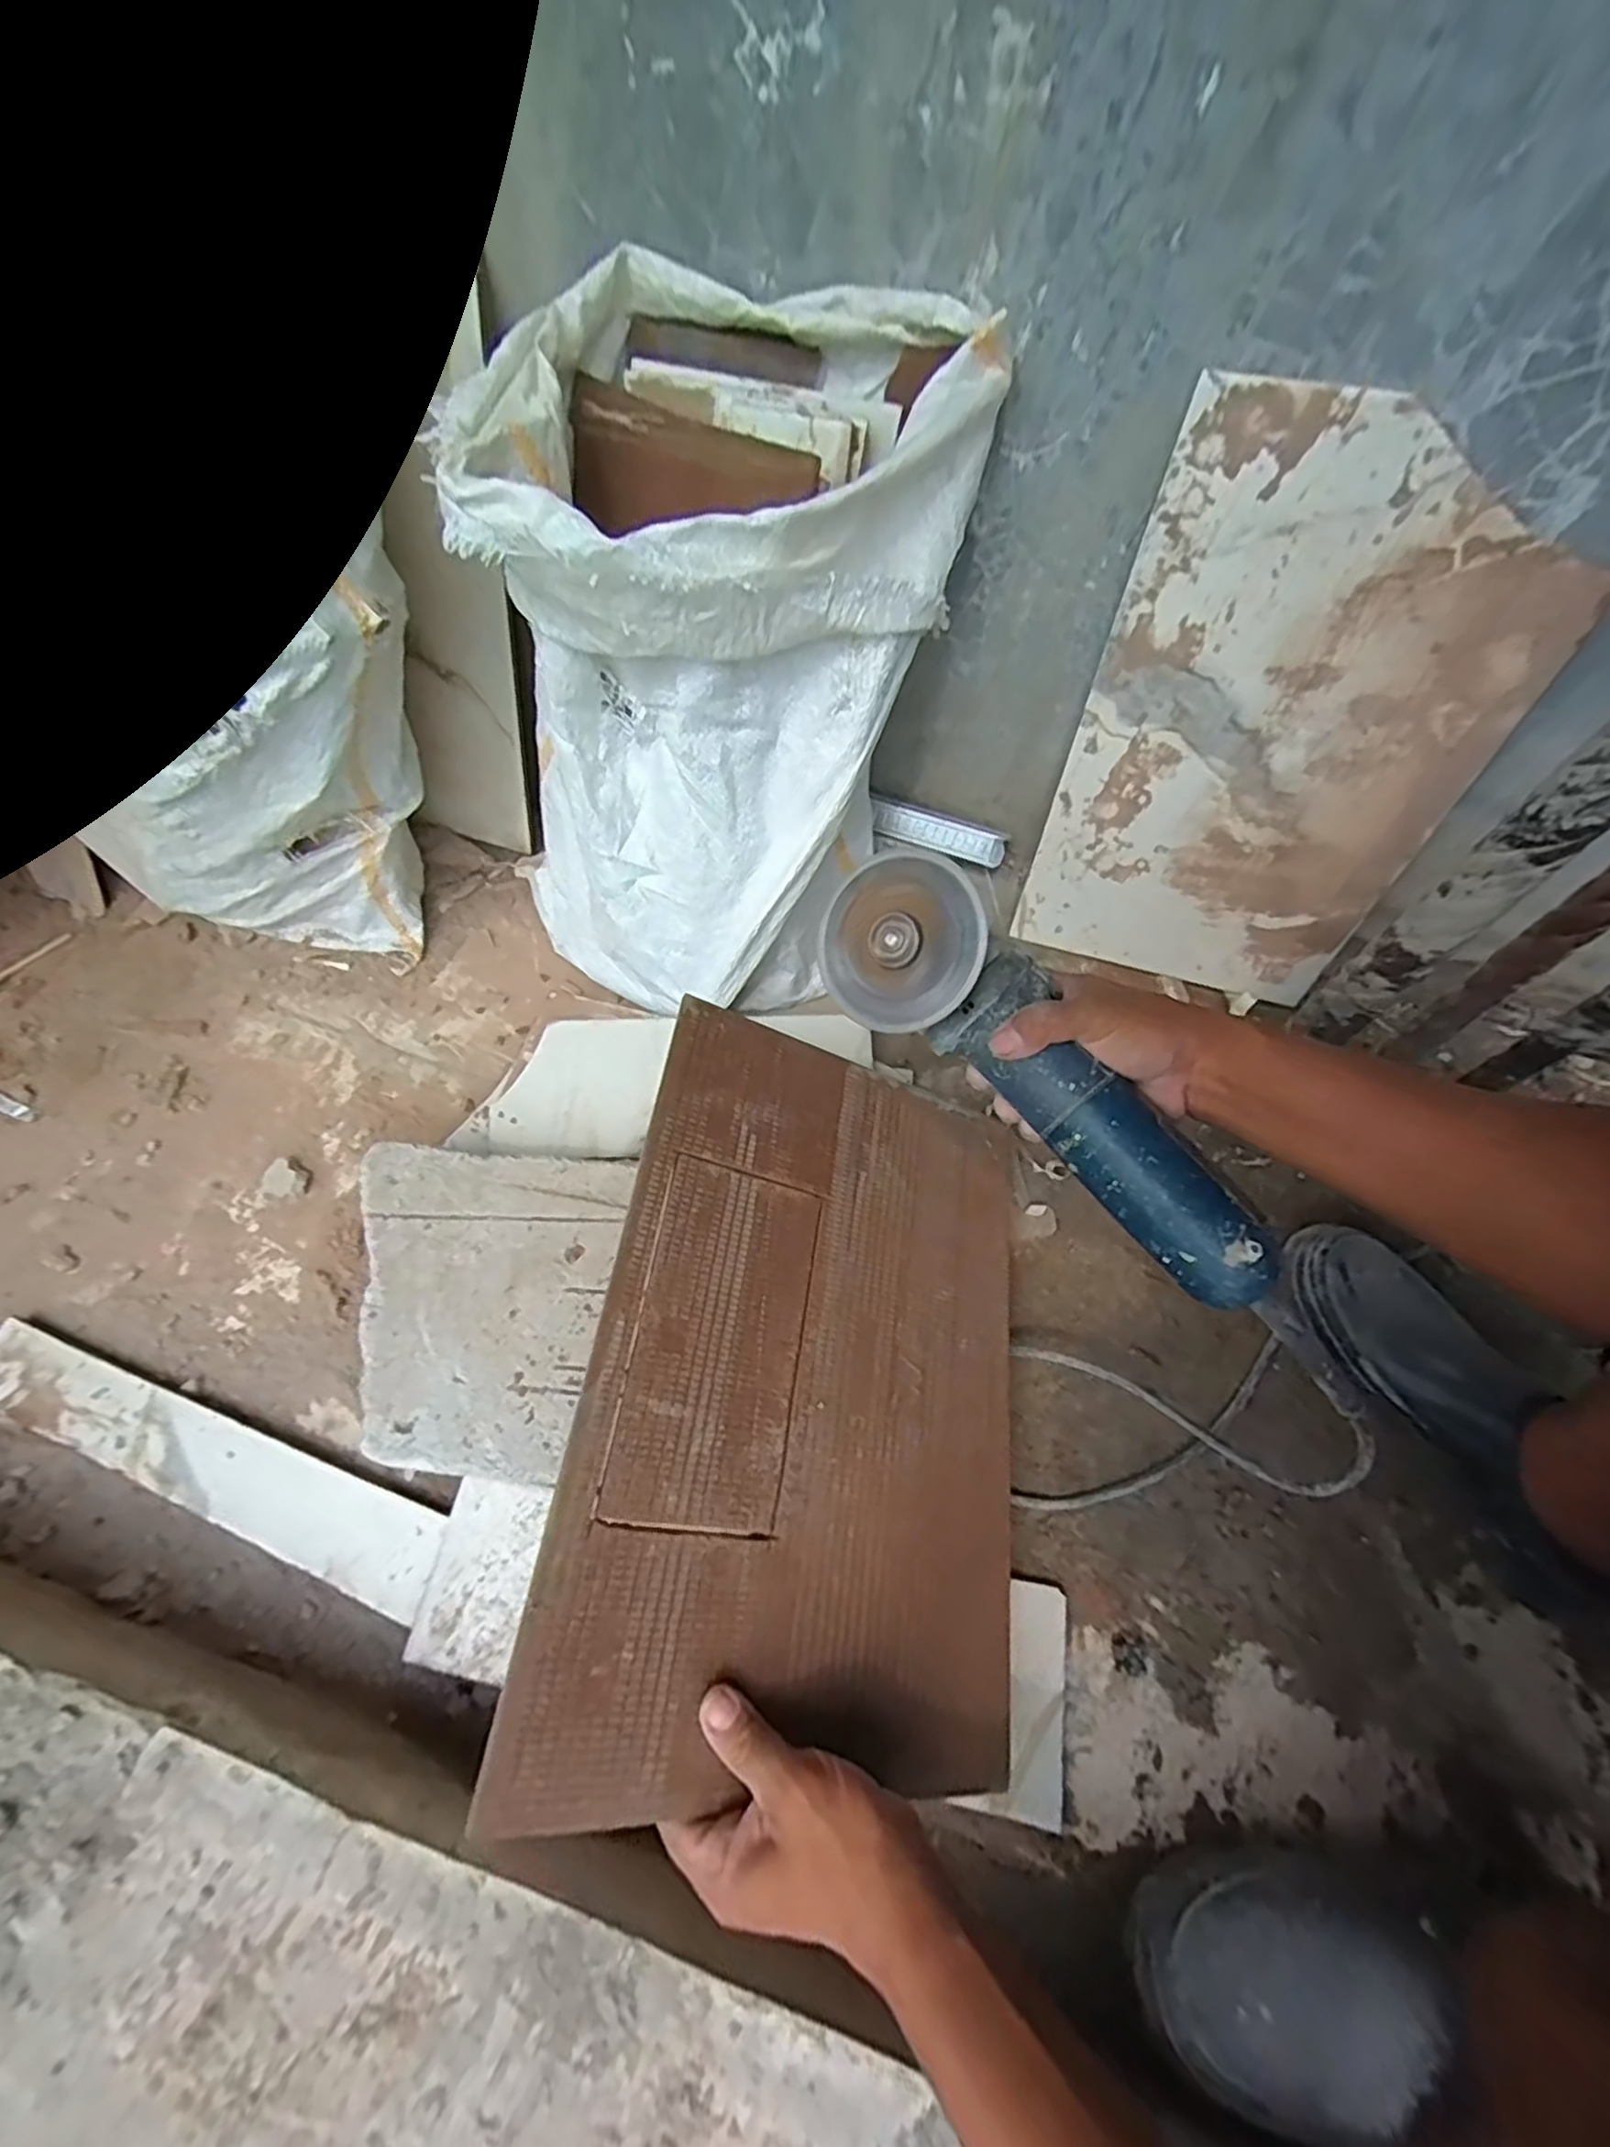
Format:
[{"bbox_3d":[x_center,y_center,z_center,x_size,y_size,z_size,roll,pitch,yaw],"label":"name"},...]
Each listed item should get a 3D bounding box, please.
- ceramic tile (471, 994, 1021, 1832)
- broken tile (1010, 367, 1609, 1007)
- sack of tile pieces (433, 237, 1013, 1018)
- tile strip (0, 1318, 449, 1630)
[{"bbox_3d":[0.027,0.178,0.437,0.307,0.011,0.389,21,62,-24],"label":"ceramic tile"},{"bbox_3d":[0.335,-0.228,0.531,0.261,0.385,0.008,17,50,10],"label":"broken tile"},{"bbox_3d":[-0.063,-0.271,0.539,0.276,0.372,0.293,31,66,13],"label":"sack of tile pieces"},{"bbox_3d":[-0.403,0.258,0.482,0.355,0.014,0.055,20,62,8],"label":"tile strip"}]

